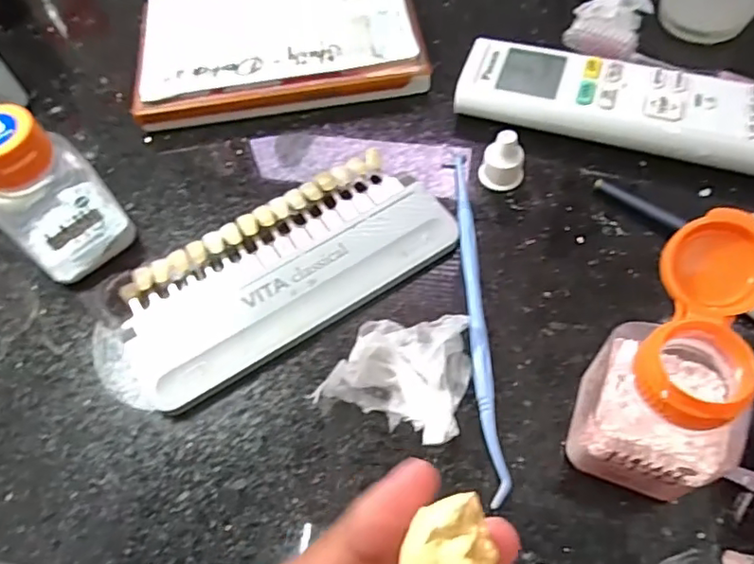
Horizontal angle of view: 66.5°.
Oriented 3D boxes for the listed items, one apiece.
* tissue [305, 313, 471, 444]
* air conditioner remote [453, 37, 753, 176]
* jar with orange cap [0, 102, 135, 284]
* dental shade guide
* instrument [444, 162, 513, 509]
[{"bbox_3d":[0.009,0.031,0.225,0.054,0.016,0.048,14,63,12],"label":"tissue"},{"bbox_3d":[0.128,-0.083,0.278,0.175,0.020,0.054,14,63,12],"label":"air conditioner remote"},{"bbox_3d":[-0.136,-0.035,0.240,0.031,0.072,0.040,40,71,23],"label":"jar with orange cap"},{"bbox_3d":[-0.041,-0.007,0.254,0.146,0.008,0.066,-32,63,-13],"label":"dental shade guide"},{"bbox_3d":[0.041,0.008,0.241,0.010,0.005,0.159,-4,61,2],"label":"instrument"}]

